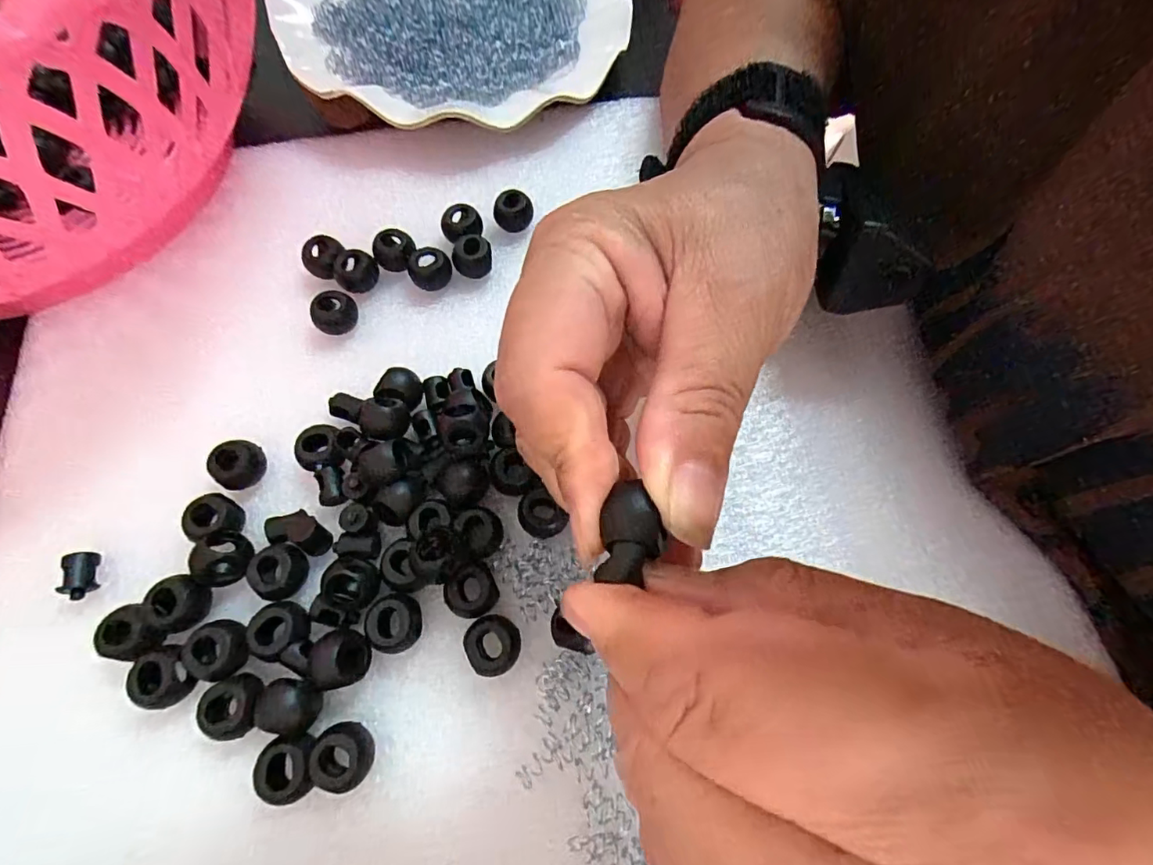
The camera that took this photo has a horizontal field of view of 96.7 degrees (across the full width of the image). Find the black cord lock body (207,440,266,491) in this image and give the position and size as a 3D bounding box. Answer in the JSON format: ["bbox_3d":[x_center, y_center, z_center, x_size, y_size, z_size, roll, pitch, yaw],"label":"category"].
[{"bbox_3d":[-0.122,0.012,0.187,0.016,0.015,0.015,-29,71,-12],"label":"black cord lock body"}]

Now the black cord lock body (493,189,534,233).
[{"bbox_3d":[-0.028,-0.100,0.233,0.017,0.015,0.013,-13,69,-7],"label":"black cord lock body"}]

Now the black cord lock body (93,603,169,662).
[{"bbox_3d":[-0.142,0.065,0.165,0.014,0.013,0.017,-41,74,-16],"label":"black cord lock body"}]

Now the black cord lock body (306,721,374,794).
[{"bbox_3d":[-0.070,0.097,0.155,0.014,0.015,0.017,-15,69,-6],"label":"black cord lock body"}]

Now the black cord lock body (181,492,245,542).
[{"bbox_3d":[-0.125,0.030,0.179,0.015,0.014,0.014,0,68,-1],"label":"black cord lock body"}]

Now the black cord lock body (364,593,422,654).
[{"bbox_3d":[-0.059,0.063,0.168,0.016,0.016,0.017,-12,69,-4],"label":"black cord lock body"}]

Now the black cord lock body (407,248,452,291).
[{"bbox_3d":[-0.063,-0.070,0.221,0.018,0.013,0.014,-20,69,-9],"label":"black cord lock body"}]

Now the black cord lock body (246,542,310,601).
[{"bbox_3d":[-0.099,0.047,0.172,0.016,0.011,0.018,-3,68,-3],"label":"black cord lock body"}]

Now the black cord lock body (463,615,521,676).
[{"bbox_3d":[-0.026,0.069,0.166,0.017,0.014,0.017,-6,69,-2],"label":"black cord lock body"}]

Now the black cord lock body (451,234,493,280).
[{"bbox_3d":[-0.045,-0.076,0.223,0.017,0.013,0.013,-9,68,-5],"label":"black cord lock body"}]

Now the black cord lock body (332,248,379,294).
[{"bbox_3d":[-0.094,-0.069,0.219,0.018,0.011,0.015,-29,71,-12],"label":"black cord lock body"}]

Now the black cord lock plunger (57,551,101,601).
[{"bbox_3d":[-0.167,0.049,0.173,0.008,0.009,0.015,-13,69,-6],"label":"black cord lock plunger"}]

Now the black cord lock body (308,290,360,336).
[{"bbox_3d":[-0.099,-0.049,0.212,0.017,0.013,0.015,-11,68,-6],"label":"black cord lock body"}]

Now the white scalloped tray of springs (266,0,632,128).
[{"bbox_3d":[-0.067,-0.242,0.278,0.184,0.025,0.181,-25,70,-11],"label":"white scalloped tray of springs"}]

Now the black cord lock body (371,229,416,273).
[{"bbox_3d":[-0.079,-0.079,0.222,0.014,0.013,0.015,0,68,-1],"label":"black cord lock body"}]

